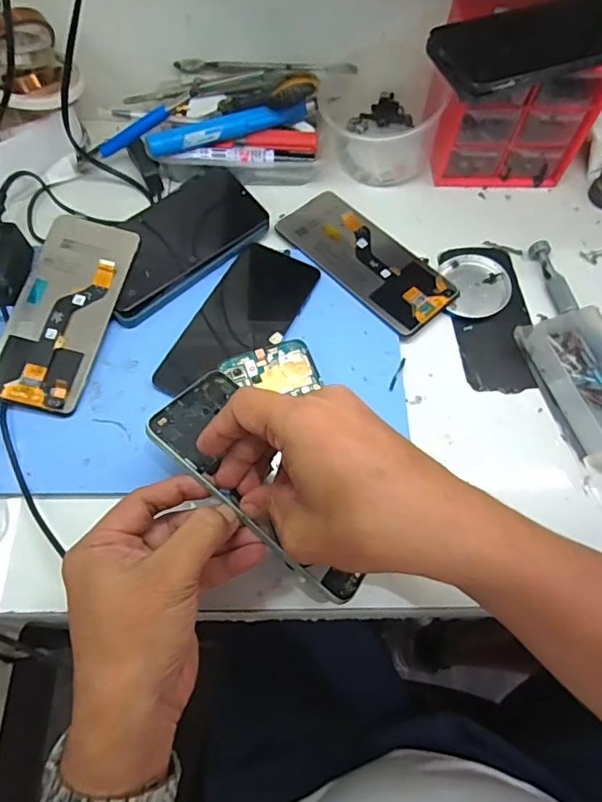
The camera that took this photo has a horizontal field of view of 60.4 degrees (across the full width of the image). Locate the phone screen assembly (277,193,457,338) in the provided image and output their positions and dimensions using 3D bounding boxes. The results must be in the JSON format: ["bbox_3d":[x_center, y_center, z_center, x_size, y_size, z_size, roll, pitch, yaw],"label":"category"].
[{"bbox_3d":[0.055,-0.127,0.459,0.072,0.008,0.165,-37,73,-17],"label":"phone screen assembly"}]

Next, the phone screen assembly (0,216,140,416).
[{"bbox_3d":[-0.187,-0.072,0.409,0.073,0.008,0.164,14,71,-2],"label":"phone screen assembly"}]

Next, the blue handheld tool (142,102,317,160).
[{"bbox_3d":[-0.062,-0.252,0.473,0.159,0.021,0.019,-24,70,-13],"label":"blue handheld tool"}]

